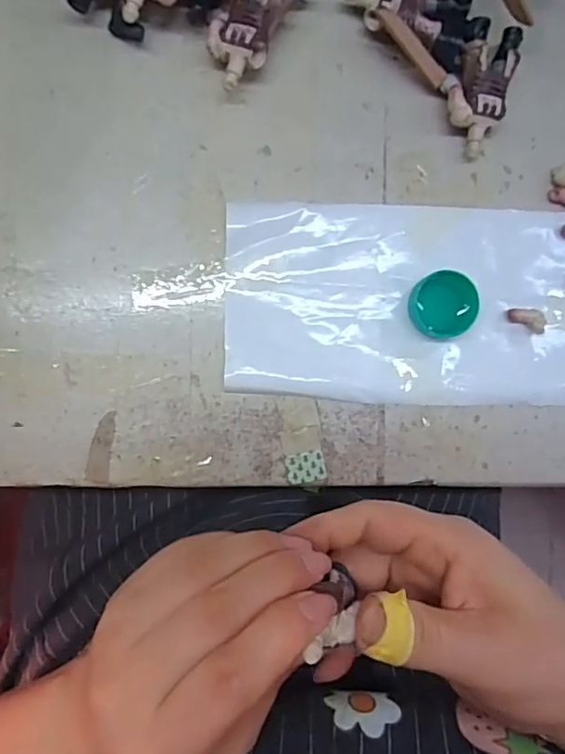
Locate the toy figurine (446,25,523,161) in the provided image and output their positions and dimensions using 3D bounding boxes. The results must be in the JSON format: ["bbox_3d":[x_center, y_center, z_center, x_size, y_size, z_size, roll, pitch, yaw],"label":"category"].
[{"bbox_3d":[0.096,-0.140,0.267,0.027,0.022,0.057,19,90,-4],"label":"toy figurine"}]

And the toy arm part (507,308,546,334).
[{"bbox_3d":[0.122,-0.028,0.279,0.017,0.009,0.013,-1,92,-4],"label":"toy arm part"}]

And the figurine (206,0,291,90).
[{"bbox_3d":[-0.015,-0.166,0.258,0.030,0.024,0.061,32,89,-4],"label":"figurine"}]

